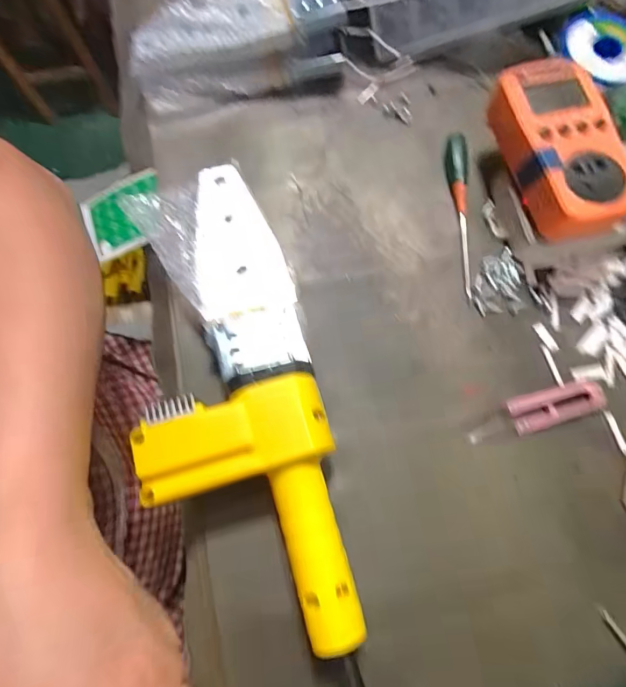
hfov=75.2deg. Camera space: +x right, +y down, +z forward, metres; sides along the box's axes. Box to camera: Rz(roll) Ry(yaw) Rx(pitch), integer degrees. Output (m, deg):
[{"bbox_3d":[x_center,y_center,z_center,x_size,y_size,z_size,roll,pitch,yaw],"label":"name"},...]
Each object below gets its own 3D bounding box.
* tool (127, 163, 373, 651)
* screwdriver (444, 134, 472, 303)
[{"bbox_3d":[-0.057,0.023,0.274,0.111,0.051,0.317,-13,76,-3],"label":"tool"},{"bbox_3d":[0.117,-0.104,0.328,0.019,0.014,0.140,3,75,1],"label":"screwdriver"}]

